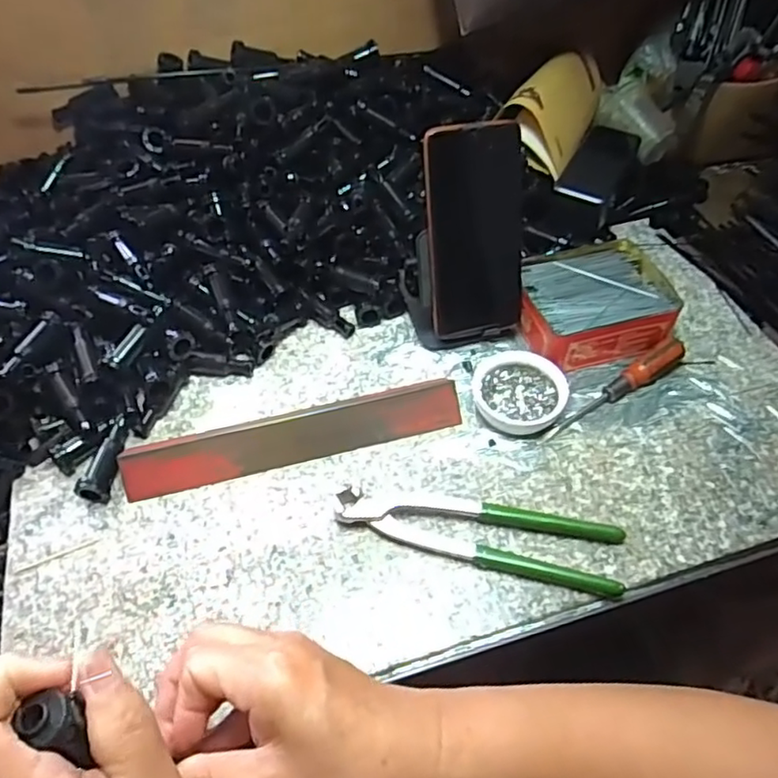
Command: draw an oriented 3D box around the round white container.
[{"bbox_3d":[0.104,0.003,0.510,0.069,0.024,0.072,-1,51,1],"label":"round white container"}]

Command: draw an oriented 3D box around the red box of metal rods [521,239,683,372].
[{"bbox_3d":[0.178,-0.074,0.555,0.131,0.045,0.112,-16,52,-10],"label":"red box of metal rods"}]

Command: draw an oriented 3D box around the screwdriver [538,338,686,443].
[{"bbox_3d":[0.181,0.001,0.506,0.144,0.026,0.018,-28,55,-19],"label":"screwdriver"}]

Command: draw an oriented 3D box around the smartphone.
[{"bbox_3d":[0.072,-0.123,0.509,0.080,0.167,0.007,-12,28,-12],"label":"smartphone"}]

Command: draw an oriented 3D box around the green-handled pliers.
[{"bbox_3d":[0.061,0.099,0.438,0.194,0.015,0.048,9,52,10],"label":"green-handled pliers"}]

